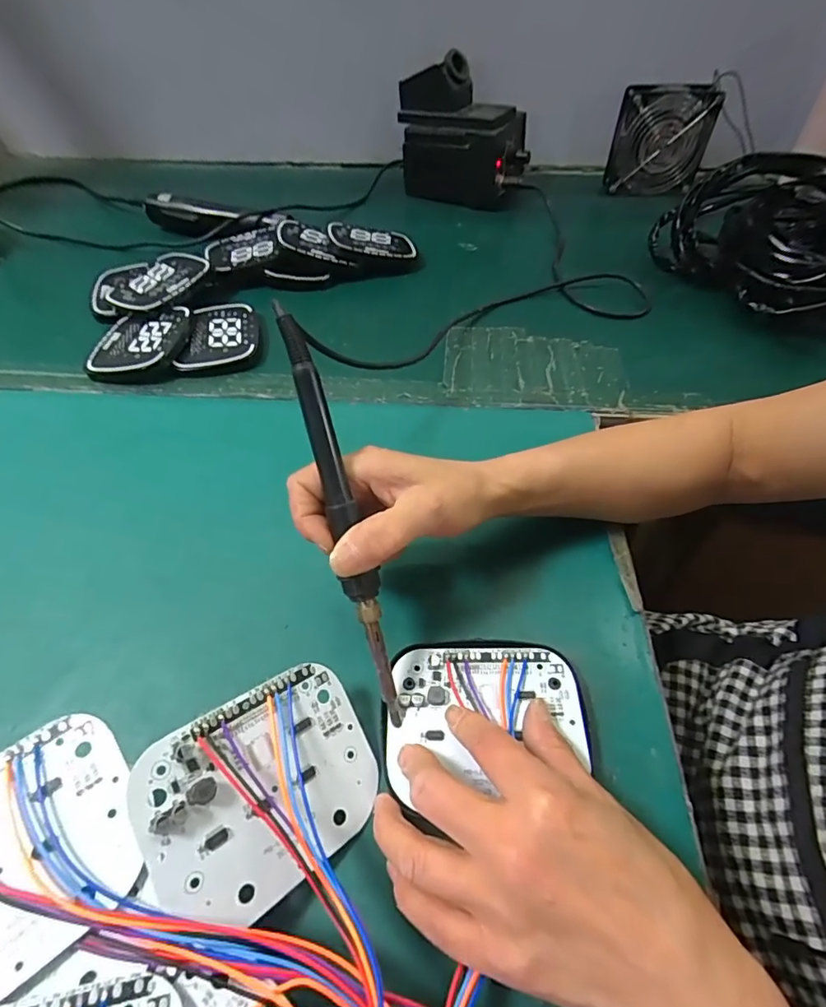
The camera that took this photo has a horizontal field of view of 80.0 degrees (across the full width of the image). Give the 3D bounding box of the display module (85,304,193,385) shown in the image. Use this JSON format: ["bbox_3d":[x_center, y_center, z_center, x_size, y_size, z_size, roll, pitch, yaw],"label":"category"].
[{"bbox_3d":[-0.264,-0.155,0.479,0.084,0.018,0.105,-2,52,-1],"label":"display module"}]

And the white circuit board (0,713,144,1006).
[{"bbox_3d":[-0.163,0.141,0.190,0.099,0.010,0.082,-31,58,-22],"label":"white circuit board"}]

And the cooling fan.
[{"bbox_3d":[0.339,-0.496,0.678,0.124,0.119,0.032,7,52,6],"label":"cooling fan"}]

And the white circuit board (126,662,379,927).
[{"bbox_3d":[-0.064,0.127,0.224,0.104,0.008,0.081,-19,80,-40],"label":"white circuit board"}]

